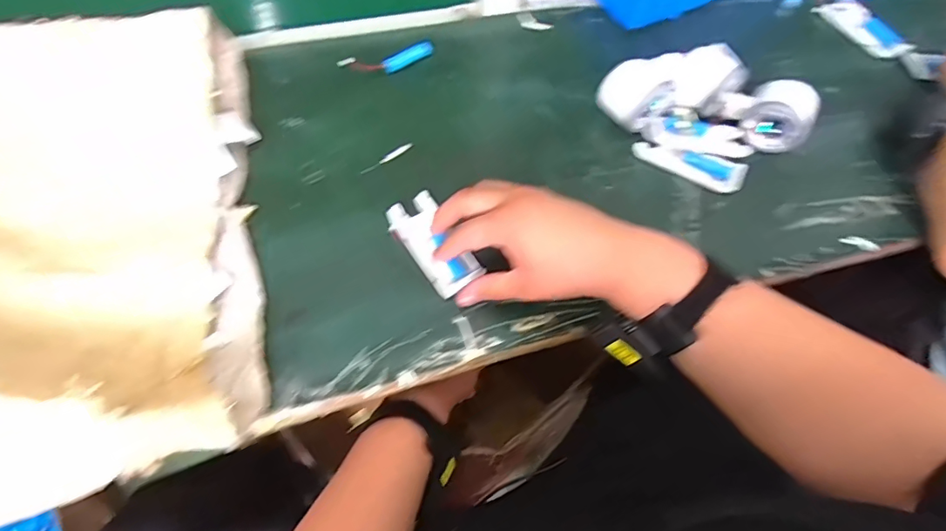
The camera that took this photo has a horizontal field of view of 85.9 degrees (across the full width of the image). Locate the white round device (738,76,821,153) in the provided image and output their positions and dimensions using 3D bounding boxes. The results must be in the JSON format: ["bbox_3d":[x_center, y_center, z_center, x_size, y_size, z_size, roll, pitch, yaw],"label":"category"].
[{"bbox_3d":[0.329,-0.162,0.543,0.065,0.049,0.063,38,65,15],"label":"white round device"}]

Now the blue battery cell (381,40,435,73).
[{"bbox_3d":[-0.073,-0.235,0.573,0.062,0.013,0.018,-30,68,-19],"label":"blue battery cell"}]

